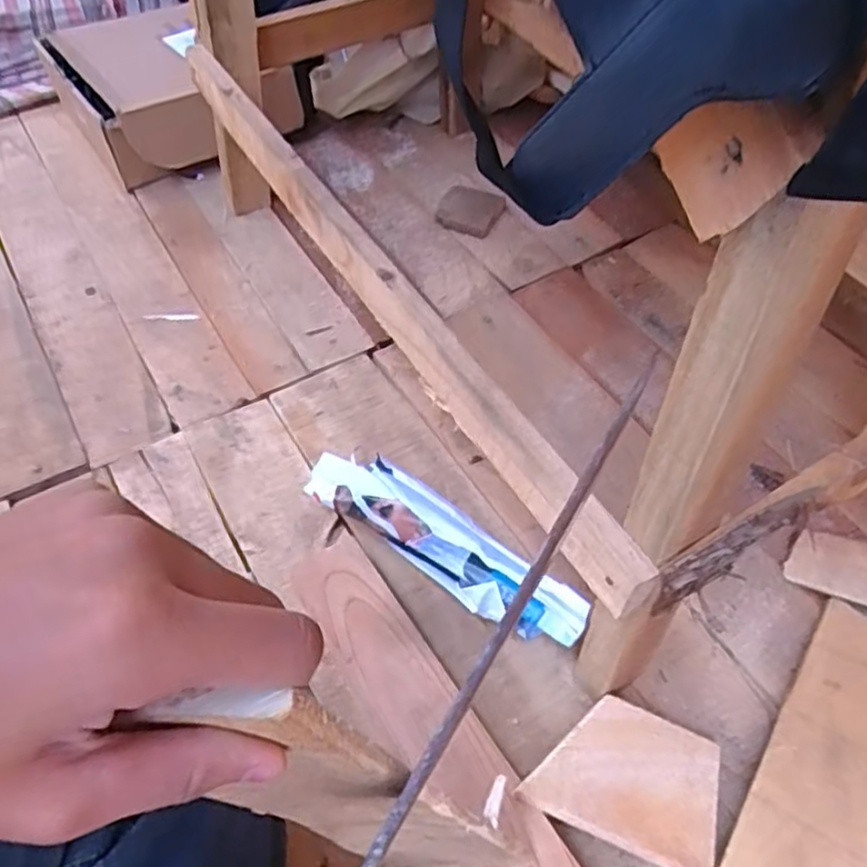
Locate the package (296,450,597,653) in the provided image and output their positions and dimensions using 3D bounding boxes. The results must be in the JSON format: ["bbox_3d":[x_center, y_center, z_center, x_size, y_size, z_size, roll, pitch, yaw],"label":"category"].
[{"bbox_3d":[0.007,0.094,0.611,0.263,0.057,0.066,30,58,20],"label":"package"}]

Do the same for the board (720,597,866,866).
[{"bbox_3d":[0.292,0.230,0.513,0.083,0.017,0.253,31,58,20],"label":"board"}]

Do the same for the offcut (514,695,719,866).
[{"bbox_3d":[0.138,0.240,0.509,0.132,0.010,0.095,24,50,2],"label":"offcut"}]

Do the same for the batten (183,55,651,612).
[{"bbox_3d":[-0.057,-0.142,0.586,0.027,0.052,0.680,-25,57,-19],"label":"batten"}]

